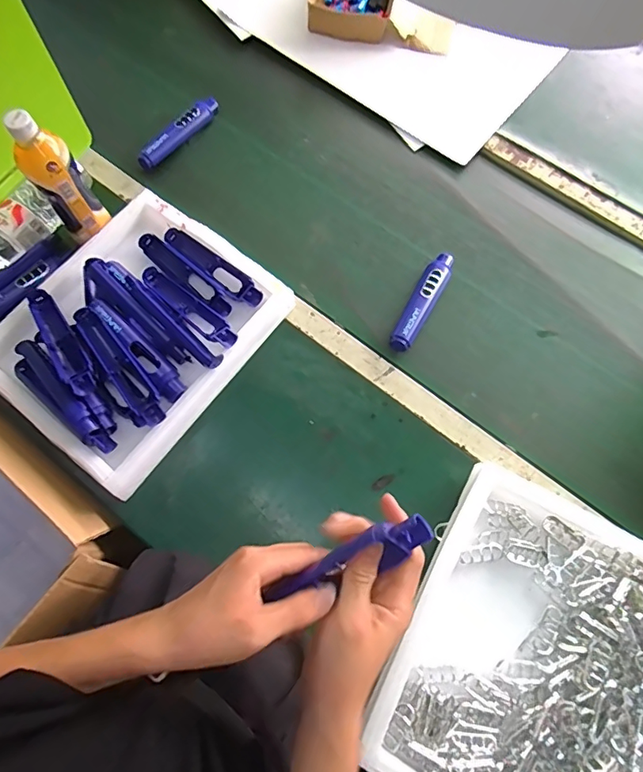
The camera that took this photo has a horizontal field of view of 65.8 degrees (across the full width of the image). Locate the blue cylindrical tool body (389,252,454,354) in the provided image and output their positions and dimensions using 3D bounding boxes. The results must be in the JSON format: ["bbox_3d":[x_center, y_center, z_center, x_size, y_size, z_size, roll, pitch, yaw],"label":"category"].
[{"bbox_3d":[0.150,-0.127,0.721,0.035,0.027,0.175,27,74,9],"label":"blue cylindrical tool body"}]

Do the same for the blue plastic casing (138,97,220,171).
[{"bbox_3d":[-0.231,-0.414,0.809,0.026,0.026,0.163,40,76,13],"label":"blue plastic casing"}]

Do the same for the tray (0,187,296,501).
[{"bbox_3d":[-0.255,-0.078,0.682,0.285,0.070,0.354,36,75,12],"label":"tray"}]

